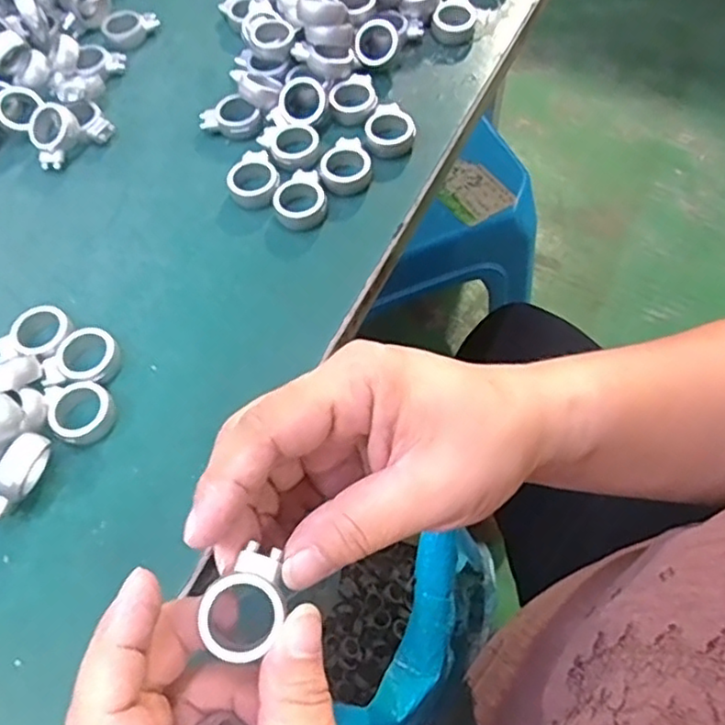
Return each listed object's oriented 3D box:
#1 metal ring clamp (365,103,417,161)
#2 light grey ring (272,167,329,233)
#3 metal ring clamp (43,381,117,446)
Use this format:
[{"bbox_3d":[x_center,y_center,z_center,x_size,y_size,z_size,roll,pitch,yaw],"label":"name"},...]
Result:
[{"bbox_3d":[0.015,-0.123,0.342,0.027,0.010,0.032,1,63,3],"label":"metal ring clamp"},{"bbox_3d":[-0.031,-0.082,0.322,0.026,0.009,0.031,-16,63,-6],"label":"light grey ring"},{"bbox_3d":[-0.119,0.021,0.273,0.026,0.010,0.027,-1,62,2],"label":"metal ring clamp"}]

